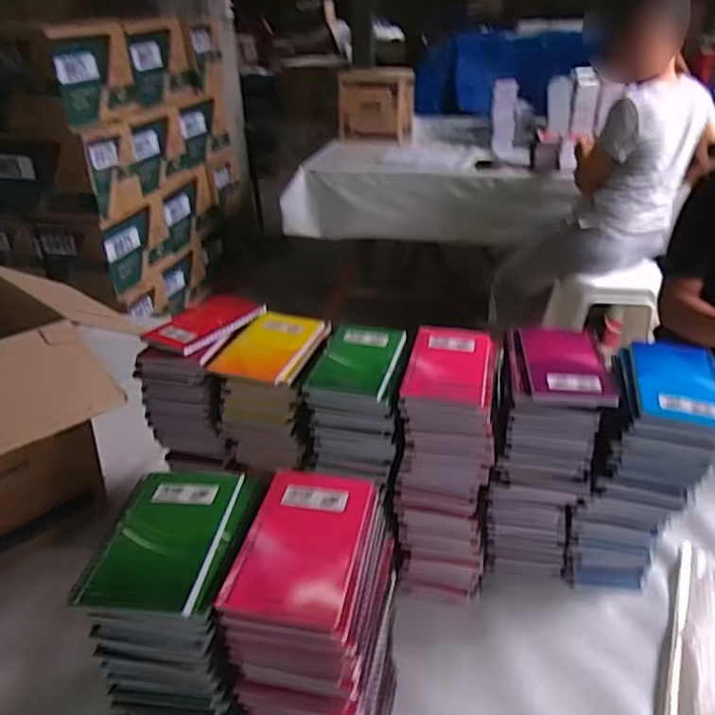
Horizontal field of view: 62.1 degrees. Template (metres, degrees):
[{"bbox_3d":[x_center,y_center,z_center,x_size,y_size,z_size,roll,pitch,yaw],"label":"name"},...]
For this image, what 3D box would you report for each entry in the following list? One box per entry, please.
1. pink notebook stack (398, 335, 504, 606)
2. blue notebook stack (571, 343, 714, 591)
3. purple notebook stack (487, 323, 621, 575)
[{"bbox_3d":[0.108,0.127,0.708,0.098,0.286,0.142,7,31,12],"label":"pink notebook stack"},{"bbox_3d":[0.318,0.143,0.682,0.114,0.288,0.120,9,31,16],"label":"blue notebook stack"},{"bbox_3d":[0.212,0.126,0.705,0.107,0.282,0.134,4,30,8],"label":"purple notebook stack"}]

